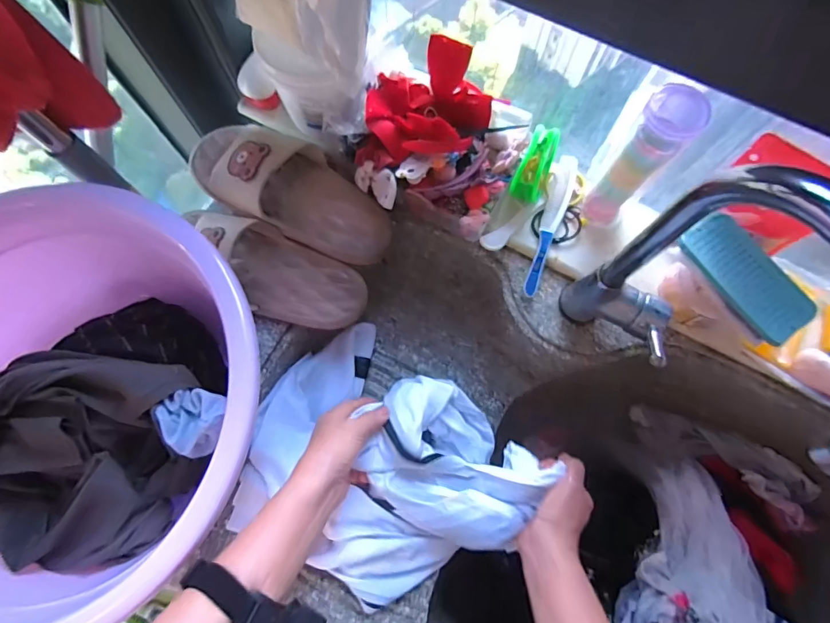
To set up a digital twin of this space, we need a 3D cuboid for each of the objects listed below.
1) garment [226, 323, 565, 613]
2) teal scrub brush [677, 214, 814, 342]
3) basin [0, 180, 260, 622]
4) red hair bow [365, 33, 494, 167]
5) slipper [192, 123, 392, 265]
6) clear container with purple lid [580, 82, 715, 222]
[{"bbox_3d":[-0.041,0.174,0.519,0.304,0.126,0.242,38,78,9],"label":"garment"},{"bbox_3d":[0.337,-0.038,0.457,0.067,0.012,0.135,-31,77,-8],"label":"teal scrub brush"},{"bbox_3d":[-0.338,0.099,0.433,0.396,0.139,0.365,0,75,0],"label":"basin"},{"bbox_3d":[0.017,-0.239,0.508,0.140,0.068,0.107,-1,75,-1],"label":"red hair bow"},{"bbox_3d":[-0.150,-0.149,0.537,0.258,0.057,0.105,23,76,6],"label":"slipper"},{"bbox_3d":[0.237,-0.158,0.490,0.051,0.178,0.048,38,78,9],"label":"clear container with purple lid"}]

